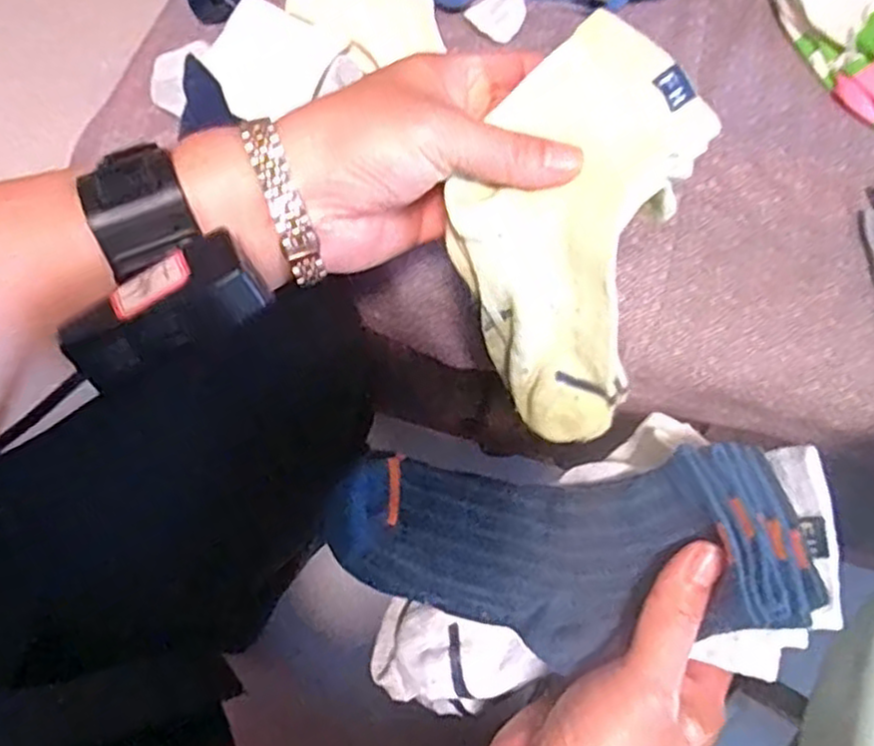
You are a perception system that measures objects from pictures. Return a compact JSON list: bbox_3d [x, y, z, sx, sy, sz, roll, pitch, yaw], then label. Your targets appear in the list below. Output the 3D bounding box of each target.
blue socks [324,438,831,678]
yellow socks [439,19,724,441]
[{"bbox_3d":[0.049,0.076,0.314,0.194,0.037,0.082,-3,64,22],"label":"blue socks"},{"bbox_3d":[0.055,-0.058,0.319,0.093,0.038,0.173,11,106,3],"label":"yellow socks"}]

